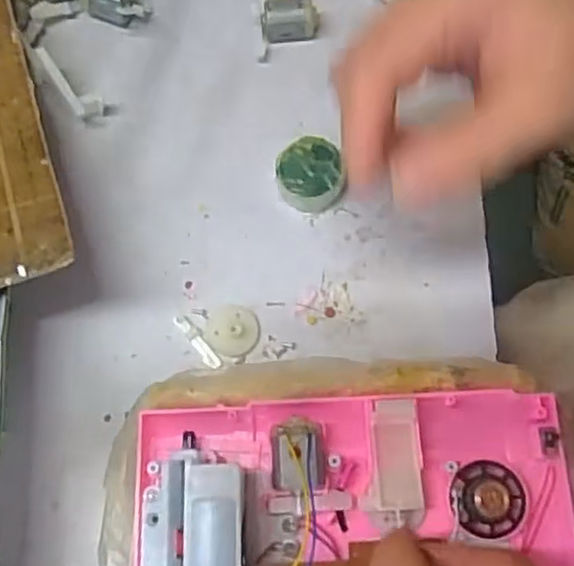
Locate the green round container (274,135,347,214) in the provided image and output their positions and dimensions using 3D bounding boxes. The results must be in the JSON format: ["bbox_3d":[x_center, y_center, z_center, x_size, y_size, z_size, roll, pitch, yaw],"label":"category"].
[{"bbox_3d":[0.011,-0.052,0.339,0.032,0.018,0.032,0,72,-1],"label":"green round container"}]

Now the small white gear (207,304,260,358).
[{"bbox_3d":[-0.024,0.022,0.320,0.023,0.006,0.023,0,72,-1],"label":"small white gear"}]

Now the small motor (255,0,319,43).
[{"bbox_3d":[0.000,-0.139,0.365,0.032,0.019,0.018,2,72,-1],"label":"small motor"}]

